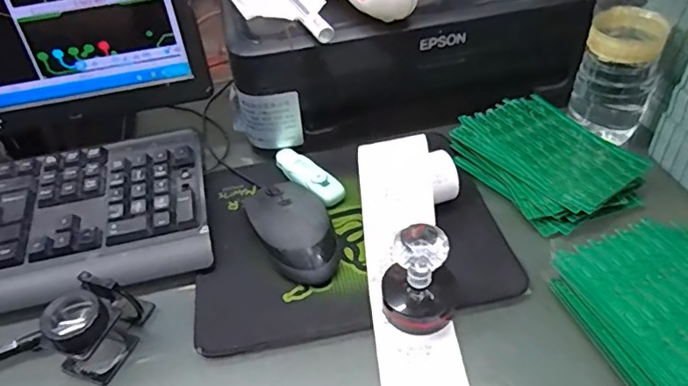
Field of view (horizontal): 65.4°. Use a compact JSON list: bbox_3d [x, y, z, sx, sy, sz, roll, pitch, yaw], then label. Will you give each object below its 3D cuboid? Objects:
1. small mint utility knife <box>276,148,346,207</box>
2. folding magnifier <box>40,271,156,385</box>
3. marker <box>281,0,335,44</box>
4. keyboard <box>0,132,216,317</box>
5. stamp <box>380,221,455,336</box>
[{"bbox_3d":[-0.034,-0.018,0.499,0.028,0.012,0.089,-29,47,-24],"label":"small mint utility knife"},{"bbox_3d":[-0.174,0.090,0.376,0.044,0.055,0.065,12,46,18],"label":"folding magnifier"},{"bbox_3d":[-0.046,-0.177,0.497,0.018,0.023,0.144,-21,44,-16],"label":"marker"},{"bbox_3d":[-0.328,0.042,0.449,0.417,0.028,0.148,-13,43,-8],"label":"keyboard"},{"bbox_3d":[0.050,0.057,0.370,0.049,0.073,0.047,1,44,8],"label":"stamp"}]

